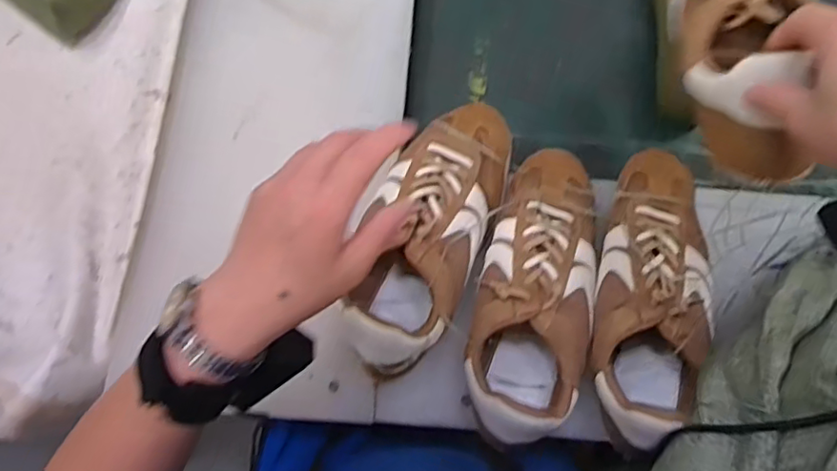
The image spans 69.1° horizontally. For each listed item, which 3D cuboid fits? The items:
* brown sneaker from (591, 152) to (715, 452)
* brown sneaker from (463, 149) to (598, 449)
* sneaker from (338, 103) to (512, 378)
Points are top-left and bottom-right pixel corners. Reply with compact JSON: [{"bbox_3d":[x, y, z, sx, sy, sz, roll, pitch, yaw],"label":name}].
[{"bbox_3d":[0.207,0.048,0.525,0.101,0.078,0.266,14,76,4],"label":"brown sneaker"},{"bbox_3d":[0.104,0.043,0.529,0.097,0.087,0.256,12,76,4],"label":"brown sneaker"},{"bbox_3d":[0.009,-0.007,0.542,0.097,0.077,0.253,20,71,4],"label":"sneaker"}]

